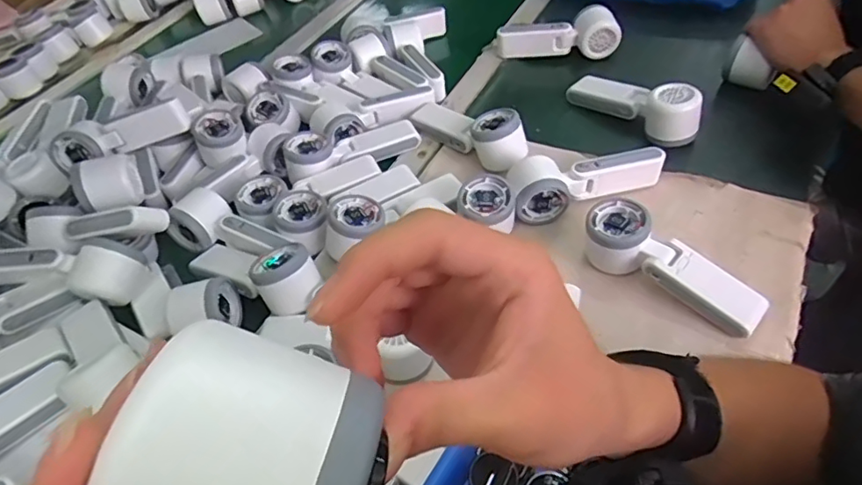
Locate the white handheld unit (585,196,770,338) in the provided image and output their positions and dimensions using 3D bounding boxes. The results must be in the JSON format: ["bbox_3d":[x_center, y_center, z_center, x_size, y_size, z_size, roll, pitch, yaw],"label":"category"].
[{"bbox_3d":[0.225,0.020,0.507,0.168,0.052,0.057,26,58,30],"label":"white handheld unit"}]

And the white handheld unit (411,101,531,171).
[{"bbox_3d":[0.044,-0.140,0.674,0.055,0.054,0.174,-38,45,-25],"label":"white handheld unit"}]

